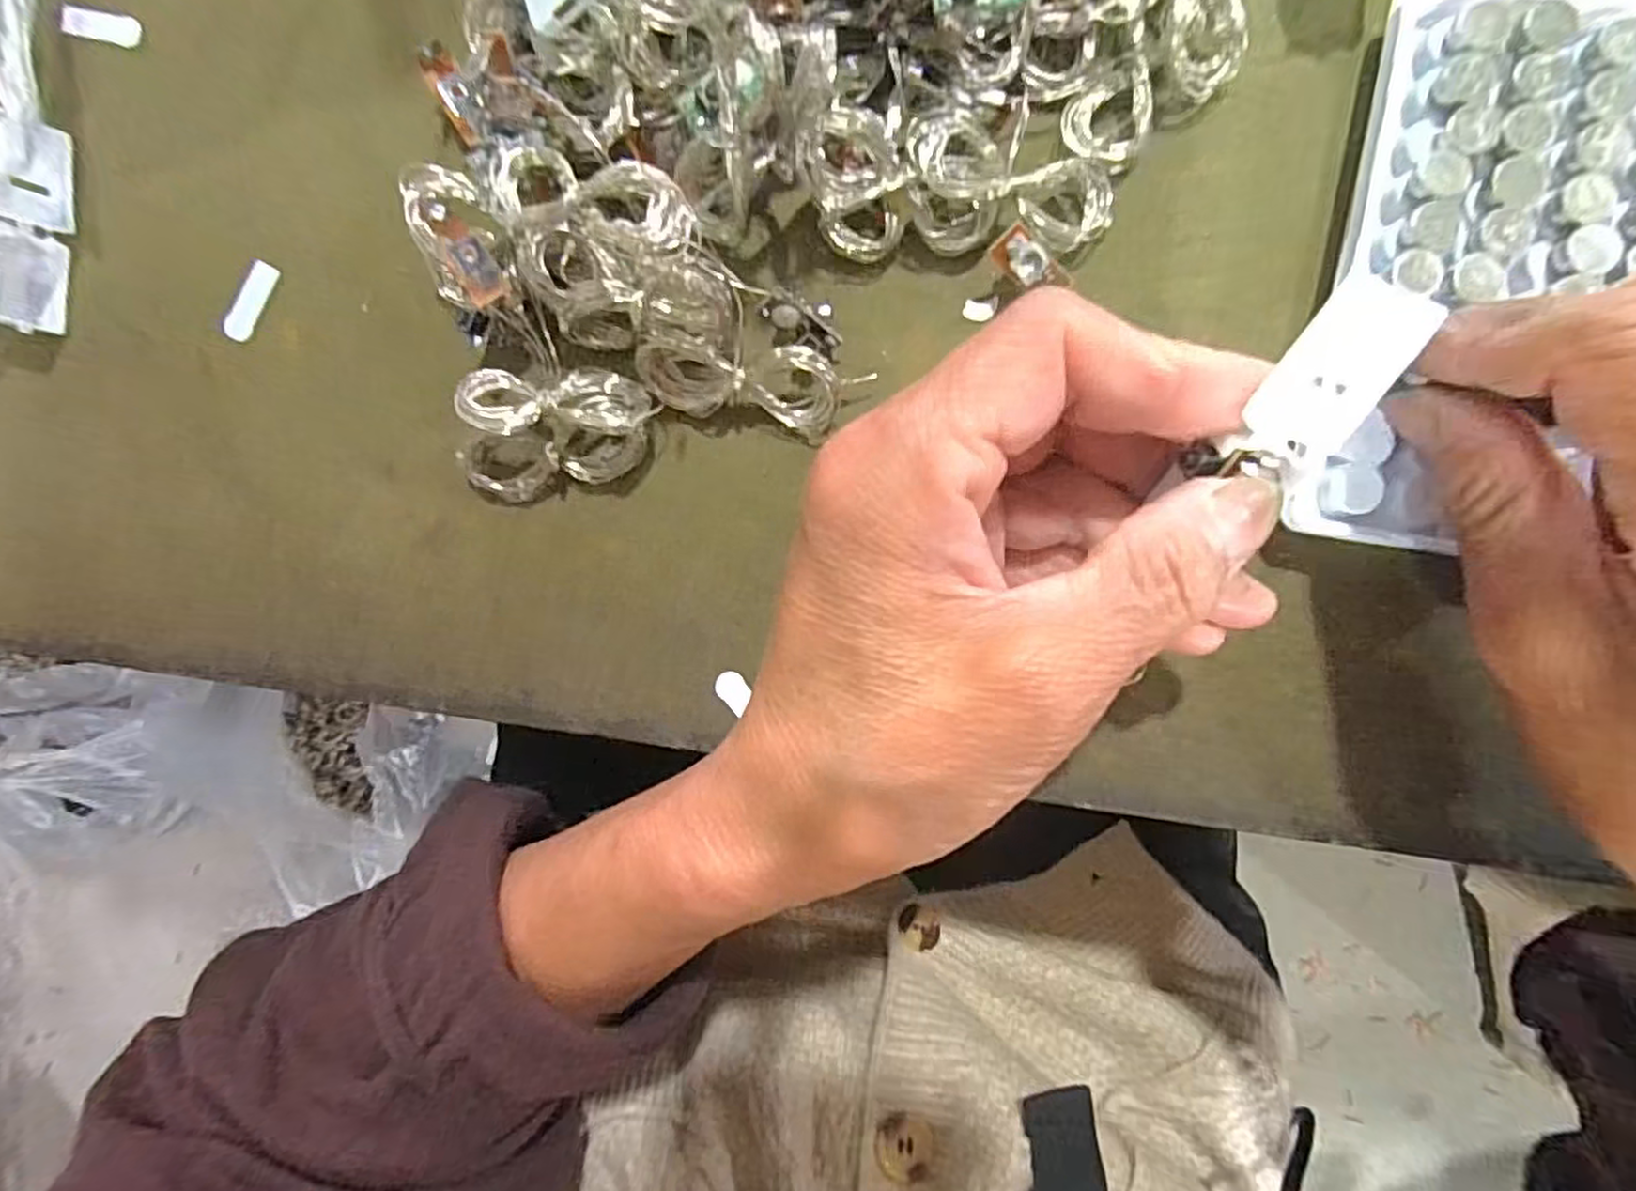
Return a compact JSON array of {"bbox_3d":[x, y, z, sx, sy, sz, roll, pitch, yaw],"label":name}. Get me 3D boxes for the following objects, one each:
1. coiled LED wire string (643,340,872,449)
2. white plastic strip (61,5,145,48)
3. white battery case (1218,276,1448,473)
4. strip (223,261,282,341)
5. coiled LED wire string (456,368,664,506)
[{"bbox_3d":[-0.017,-0.055,0.188,0.055,0.013,0.021,13,95,4],"label":"coiled LED wire string"},{"bbox_3d":[-0.196,-0.157,0.201,0.019,0.004,0.008,11,96,5],"label":"white plastic strip"},{"bbox_3d":[0.089,-0.036,0.128,0.020,0.004,0.034,19,129,-10],"label":"white battery case"},{"bbox_3d":[-0.157,-0.081,0.204,0.006,0.004,0.022,34,96,2],"label":"strip"},{"bbox_3d":[-0.069,-0.042,0.191,0.050,0.021,0.032,-2,93,5],"label":"coiled LED wire string"}]

